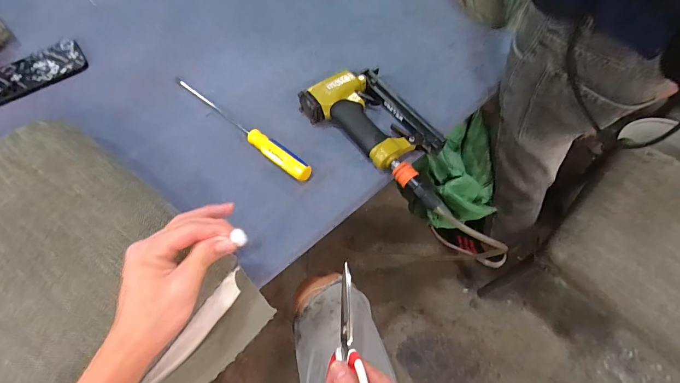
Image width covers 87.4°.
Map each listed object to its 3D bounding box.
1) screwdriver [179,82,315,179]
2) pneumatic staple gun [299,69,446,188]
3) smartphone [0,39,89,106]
[{"bbox_3d":[-0.158,-0.103,0.550,0.294,0.027,0.026,37,69,19],"label":"screwdriver"},{"bbox_3d":[0.054,-0.114,0.538,0.213,0.043,0.131,37,69,19],"label":"pneumatic staple gun"},{"bbox_3d":[-0.533,-0.208,0.620,0.163,0.011,0.093,-32,66,-15],"label":"smartphone"}]

